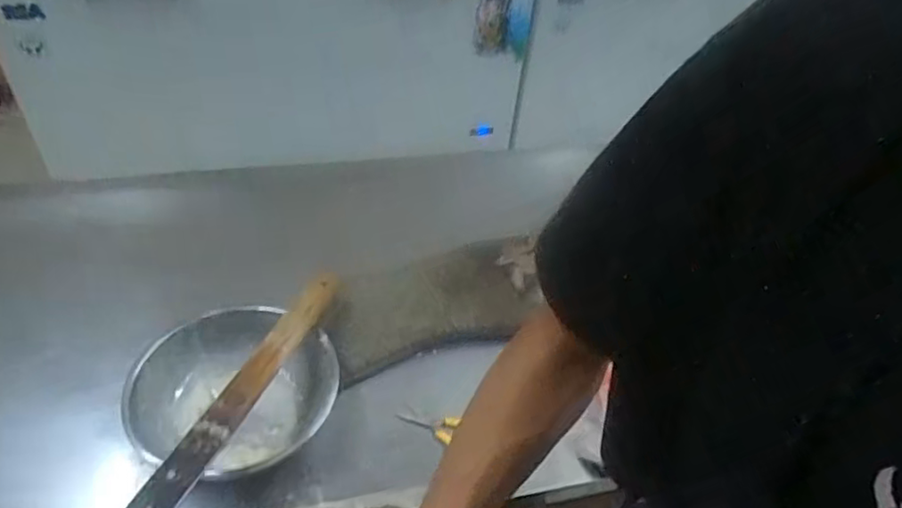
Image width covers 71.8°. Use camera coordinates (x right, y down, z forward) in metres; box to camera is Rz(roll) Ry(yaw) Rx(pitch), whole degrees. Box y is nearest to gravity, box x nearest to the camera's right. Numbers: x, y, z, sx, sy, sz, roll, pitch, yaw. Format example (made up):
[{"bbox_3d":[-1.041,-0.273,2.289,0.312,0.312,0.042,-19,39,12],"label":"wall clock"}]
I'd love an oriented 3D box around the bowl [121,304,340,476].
[{"bbox_3d":[-0.246,0.164,0.720,0.207,0.076,0.212,4,44,-3],"label":"bowl"}]

